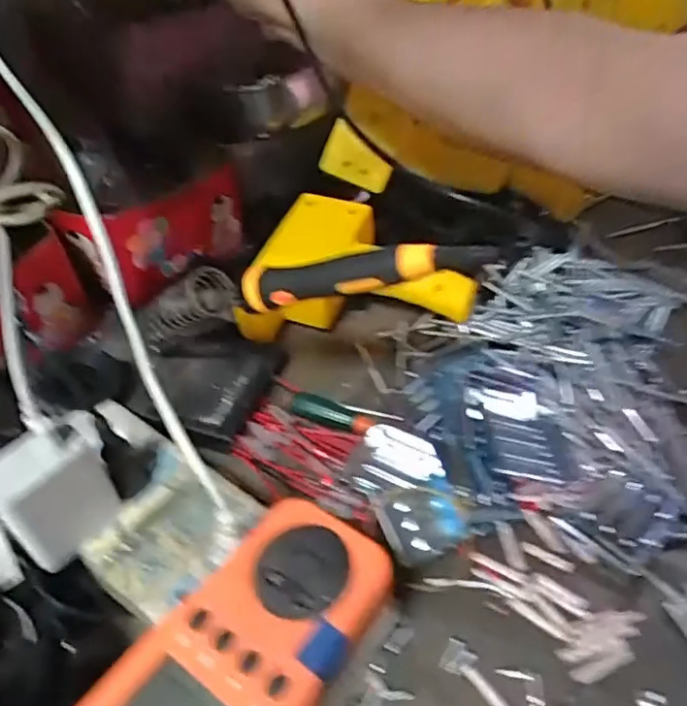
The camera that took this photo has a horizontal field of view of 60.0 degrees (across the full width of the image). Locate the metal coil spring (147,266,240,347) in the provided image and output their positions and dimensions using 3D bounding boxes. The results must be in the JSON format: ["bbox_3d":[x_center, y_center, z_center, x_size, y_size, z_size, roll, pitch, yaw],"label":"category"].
[{"bbox_3d":[-0.091,-0.028,0.356,0.072,0.026,0.021,-25,36,28],"label":"metal coil spring"}]

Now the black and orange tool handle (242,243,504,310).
[{"bbox_3d":[0.008,-0.040,0.286,0.134,0.018,0.018,-4,39,33],"label":"black and orange tool handle"}]

